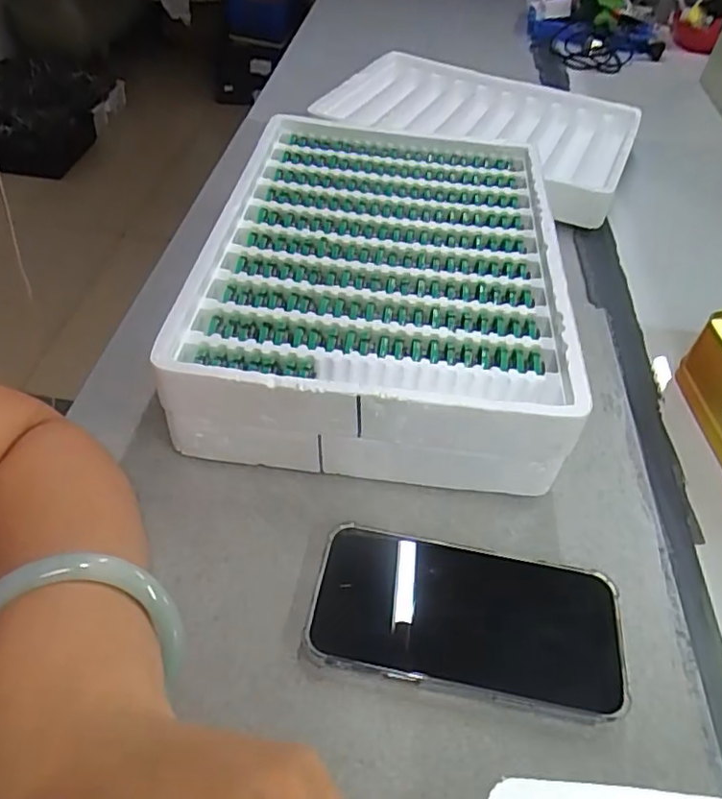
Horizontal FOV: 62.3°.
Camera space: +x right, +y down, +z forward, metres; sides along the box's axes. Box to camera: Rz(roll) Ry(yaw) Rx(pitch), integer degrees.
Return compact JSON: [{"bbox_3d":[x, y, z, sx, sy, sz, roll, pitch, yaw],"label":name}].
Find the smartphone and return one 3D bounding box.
[{"bbox_3d":[0.056,0.114,0.319,0.160,0.011,0.081,9,46,7],"label":"smartphone"}]

